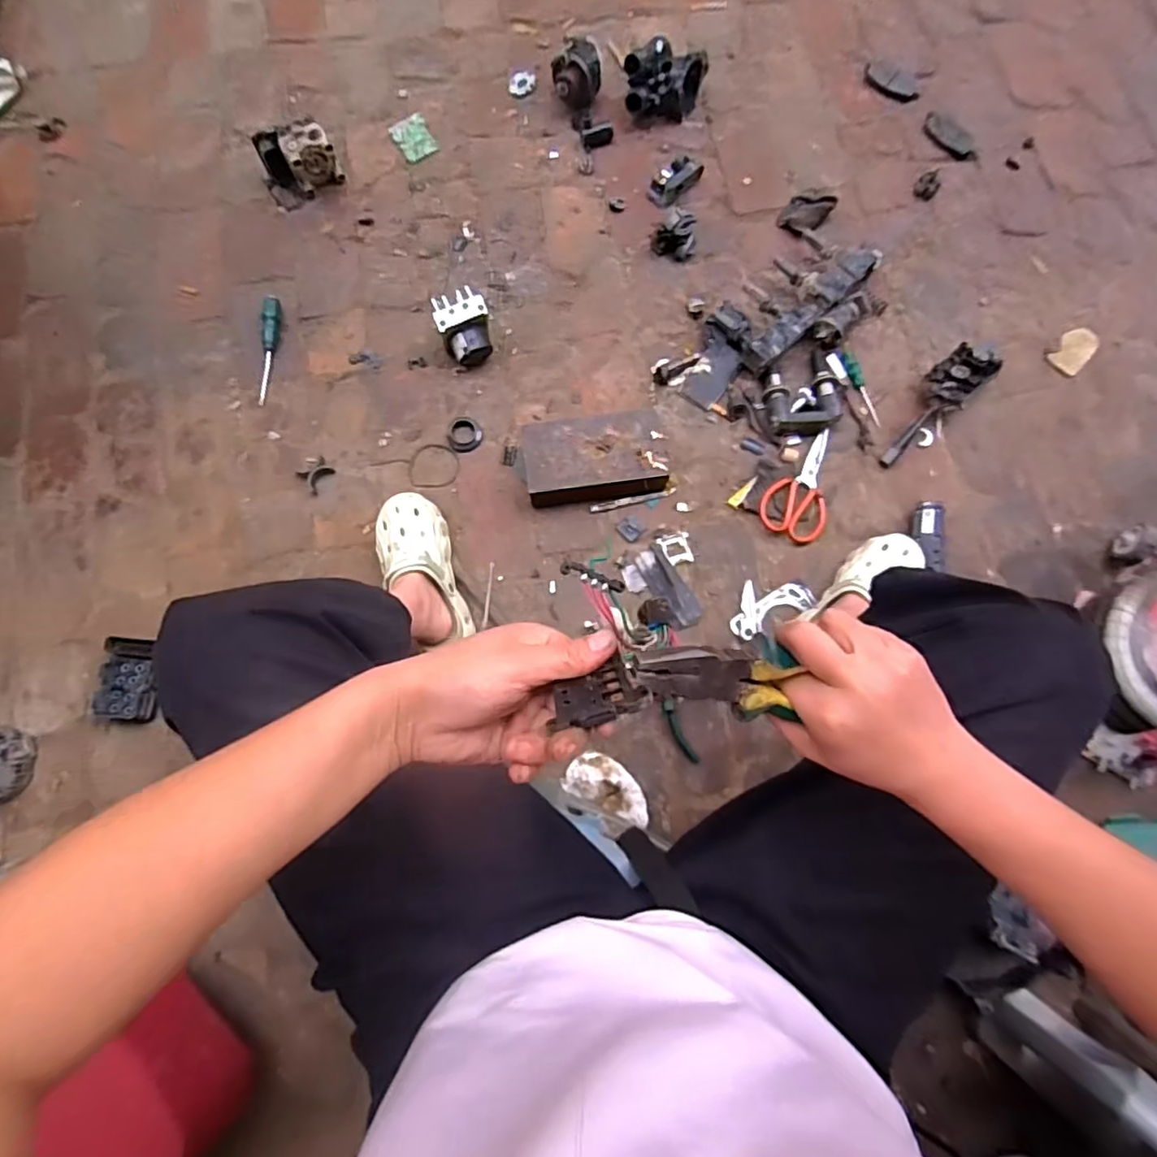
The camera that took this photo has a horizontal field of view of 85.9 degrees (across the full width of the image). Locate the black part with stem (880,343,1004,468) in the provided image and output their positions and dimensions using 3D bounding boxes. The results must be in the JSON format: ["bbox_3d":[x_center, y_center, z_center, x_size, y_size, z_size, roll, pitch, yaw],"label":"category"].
[{"bbox_3d":[0.584,-0.289,1.010,0.079,0.065,0.270,42,94,10],"label":"black part with stem"}]

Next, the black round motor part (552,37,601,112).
[{"bbox_3d":[-0.002,-0.919,1.123,0.086,0.095,0.112,-1,77,1],"label":"black round motor part"}]

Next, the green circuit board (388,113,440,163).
[{"bbox_3d":[-0.310,-0.830,1.172,0.068,0.007,0.077,-29,96,-4],"label":"green circuit board"}]

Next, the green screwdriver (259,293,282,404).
[{"bbox_3d":[-0.530,-0.395,1.062,0.030,0.020,0.195,-1,77,1],"label":"green screwdriver"}]

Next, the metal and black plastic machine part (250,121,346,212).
[{"bbox_3d":[-0.505,-0.747,1.112,0.137,0.085,0.076,-28,78,-5],"label":"metal and black plastic machine part"}]

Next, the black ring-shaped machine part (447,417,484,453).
[{"bbox_3d":[-0.190,-0.242,1.039,0.058,0.010,0.060,0,77,1],"label":"black ring-shaped machine part"}]

